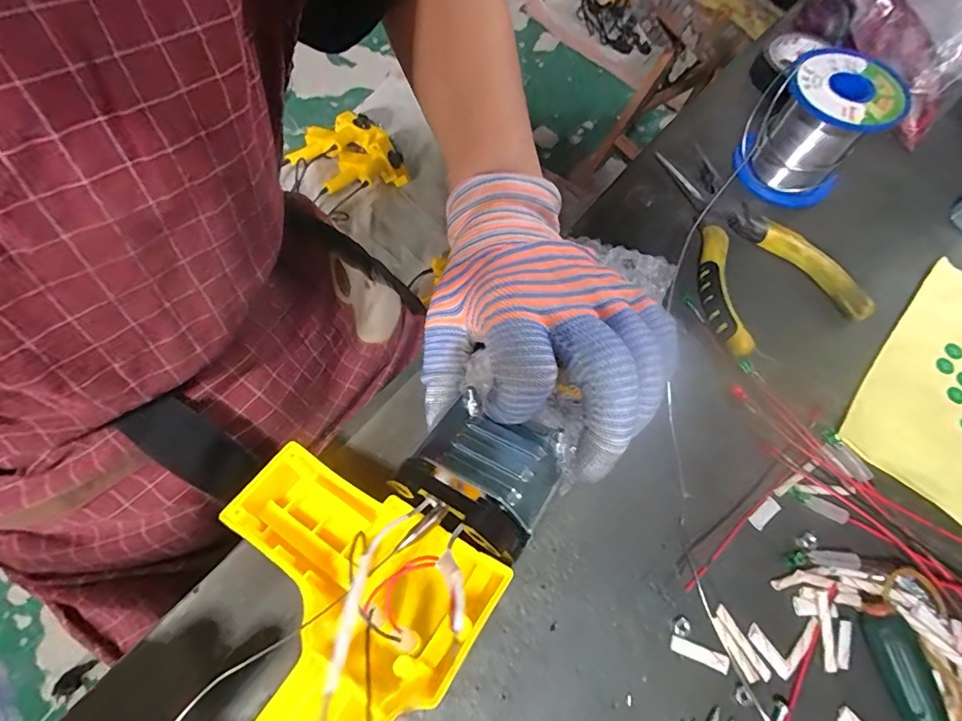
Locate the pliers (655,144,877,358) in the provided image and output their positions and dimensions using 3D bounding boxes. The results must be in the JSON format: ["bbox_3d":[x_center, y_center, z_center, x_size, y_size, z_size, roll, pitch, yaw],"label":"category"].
[{"bbox_3d":[0.156,-0.077,0.287,0.083,0.019,0.145,-17,67,-8],"label":"pliers"}]

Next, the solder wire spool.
[{"bbox_3d":[0.211,-0.145,0.294,0.062,0.065,0.062,-38,72,-16],"label":"solder wire spool"}]

